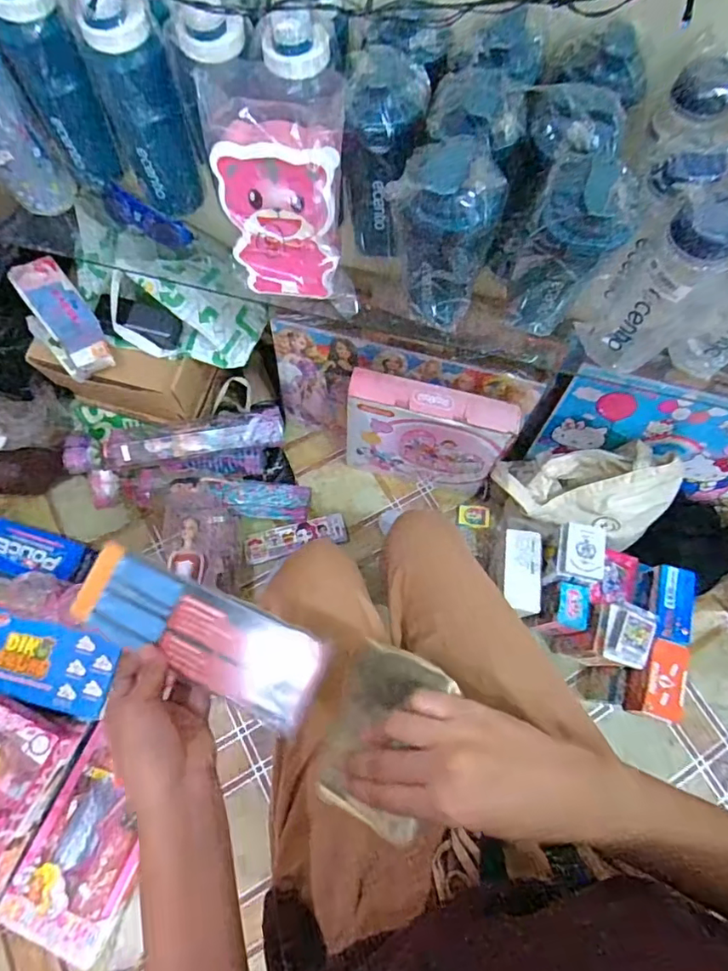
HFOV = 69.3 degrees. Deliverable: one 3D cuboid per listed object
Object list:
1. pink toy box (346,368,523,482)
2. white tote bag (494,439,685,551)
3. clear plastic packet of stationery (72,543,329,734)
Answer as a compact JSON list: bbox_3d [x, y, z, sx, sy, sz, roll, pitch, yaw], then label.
[{"bbox_3d":[0.114,-0.093,1.003,0.286,0.280,0.070,12,71,3],"label":"pink toy box"},{"bbox_3d":[0.401,0.019,0.940,0.297,0.140,0.159,-3,71,-2],"label":"white tote bag"},{"bbox_3d":[-0.130,0.109,0.402,0.204,0.020,0.065,21,72,15],"label":"clear plastic packet of stationery"}]

